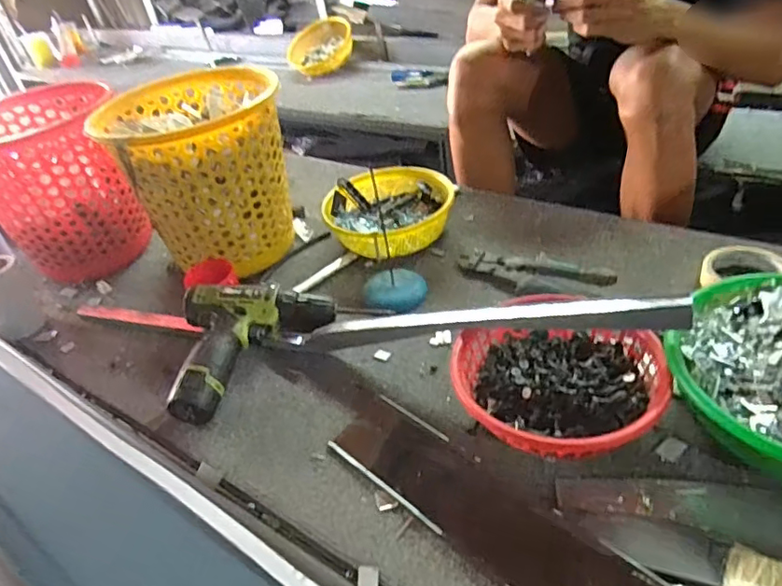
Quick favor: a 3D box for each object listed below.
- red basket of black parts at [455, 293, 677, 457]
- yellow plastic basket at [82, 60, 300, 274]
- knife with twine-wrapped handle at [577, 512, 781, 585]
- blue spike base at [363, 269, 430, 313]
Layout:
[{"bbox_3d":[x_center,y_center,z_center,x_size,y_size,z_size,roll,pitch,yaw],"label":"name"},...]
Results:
[{"bbox_3d":[0.163,0.079,0.550,0.191,0.069,0.195,10,44,27],"label":"red basket of black parts"},{"bbox_3d":[-0.260,-0.176,0.830,0.230,0.222,0.248,-24,40,-13],"label":"yellow plastic basket"},{"bbox_3d":[0.249,0.196,0.410,0.208,0.018,0.048,10,42,25],"label":"knife with twine-wrapped handle"},{"bbox_3d":[0.007,-0.007,0.739,0.078,0.020,0.071,1,39,15],"label":"blue spike base"}]

